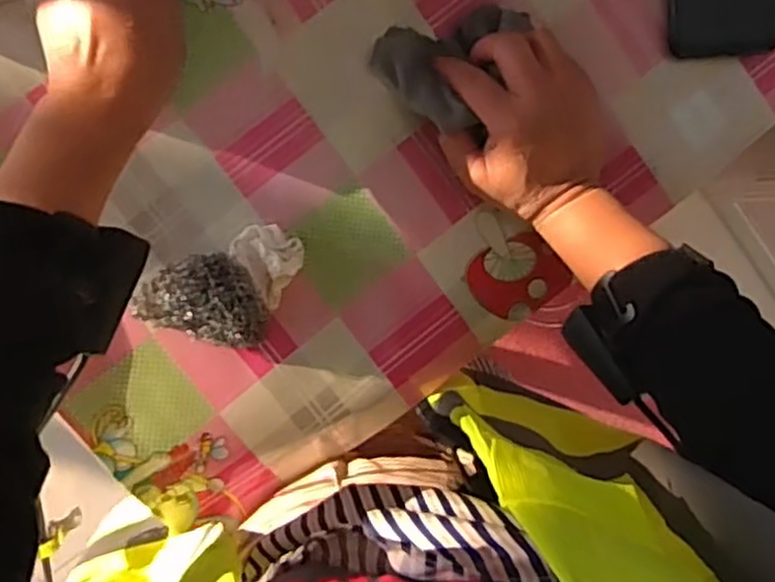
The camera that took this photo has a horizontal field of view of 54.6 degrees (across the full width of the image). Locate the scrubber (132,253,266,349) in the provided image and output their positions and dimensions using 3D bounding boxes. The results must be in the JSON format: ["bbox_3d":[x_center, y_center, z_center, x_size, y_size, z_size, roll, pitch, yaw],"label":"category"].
[{"bbox_3d":[-0.115,0.003,0.483,0.081,0.037,0.054,19,93,-10],"label":"scrubber"}]

